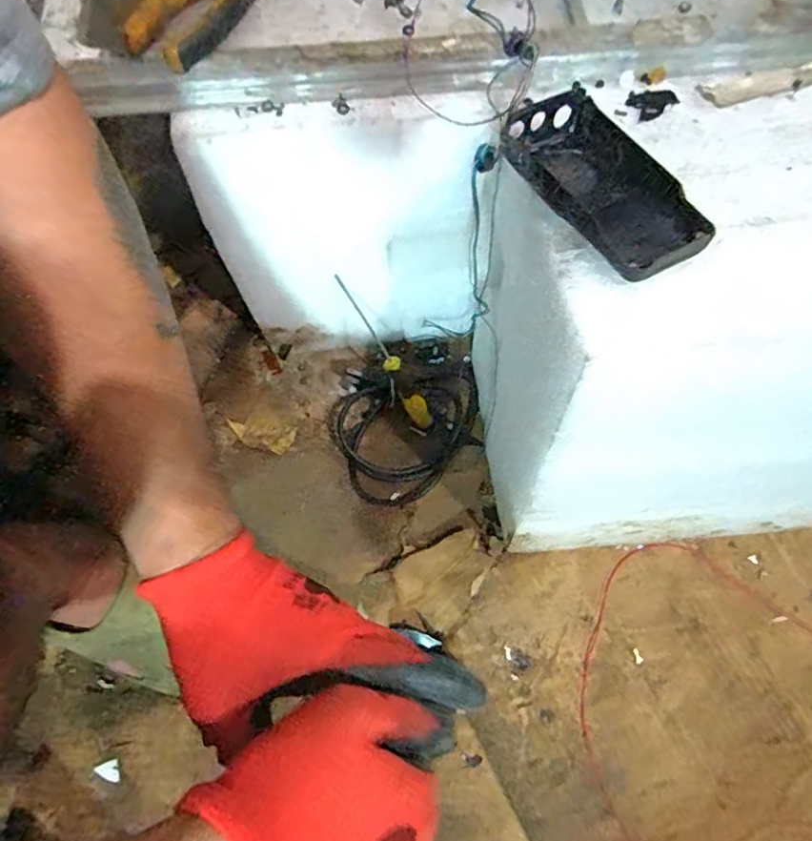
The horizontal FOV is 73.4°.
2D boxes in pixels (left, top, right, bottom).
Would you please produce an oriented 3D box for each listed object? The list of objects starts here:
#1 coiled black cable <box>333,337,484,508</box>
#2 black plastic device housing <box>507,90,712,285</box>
[{"bbox_3d":[-0.001,-0.006,0.574,0.172,0.036,0.151,-38,72,-13],"label":"coiled black cable"},{"bbox_3d":[0.108,-0.129,0.294,0.062,0.018,0.124,-30,71,-10],"label":"black plastic device housing"}]

